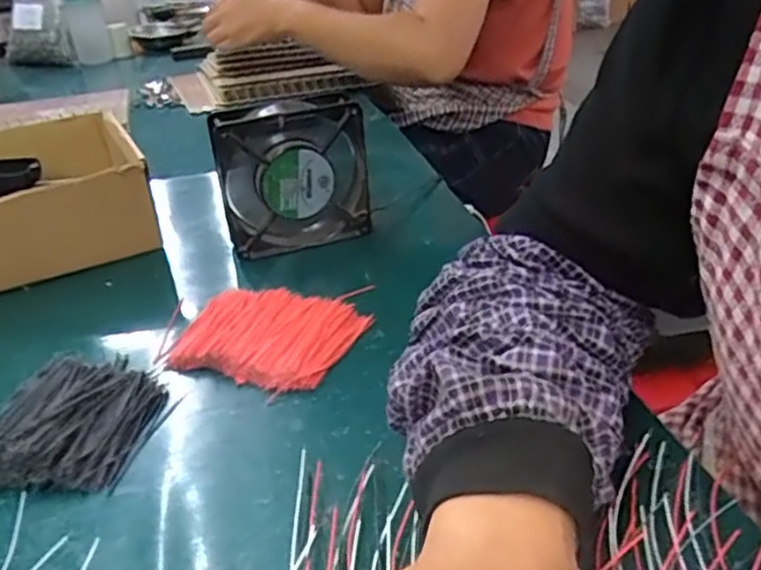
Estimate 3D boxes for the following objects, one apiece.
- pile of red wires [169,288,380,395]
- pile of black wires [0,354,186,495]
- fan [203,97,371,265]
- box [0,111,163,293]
[{"bbox_3d":[-0.078,0.034,0.480,0.116,0.017,0.094,8,31,20],"label":"pile of red wires"},{"bbox_3d":[-0.177,0.078,0.411,0.089,0.021,0.099,2,29,11],"label":"pile of black wires"},{"bbox_3d":[-0.073,-0.090,0.579,0.120,0.115,0.037,-14,30,-18],"label":"fan"},{"bbox_3d":[-0.332,-0.072,0.621,0.226,0.089,0.190,-16,31,-22],"label":"box"}]

